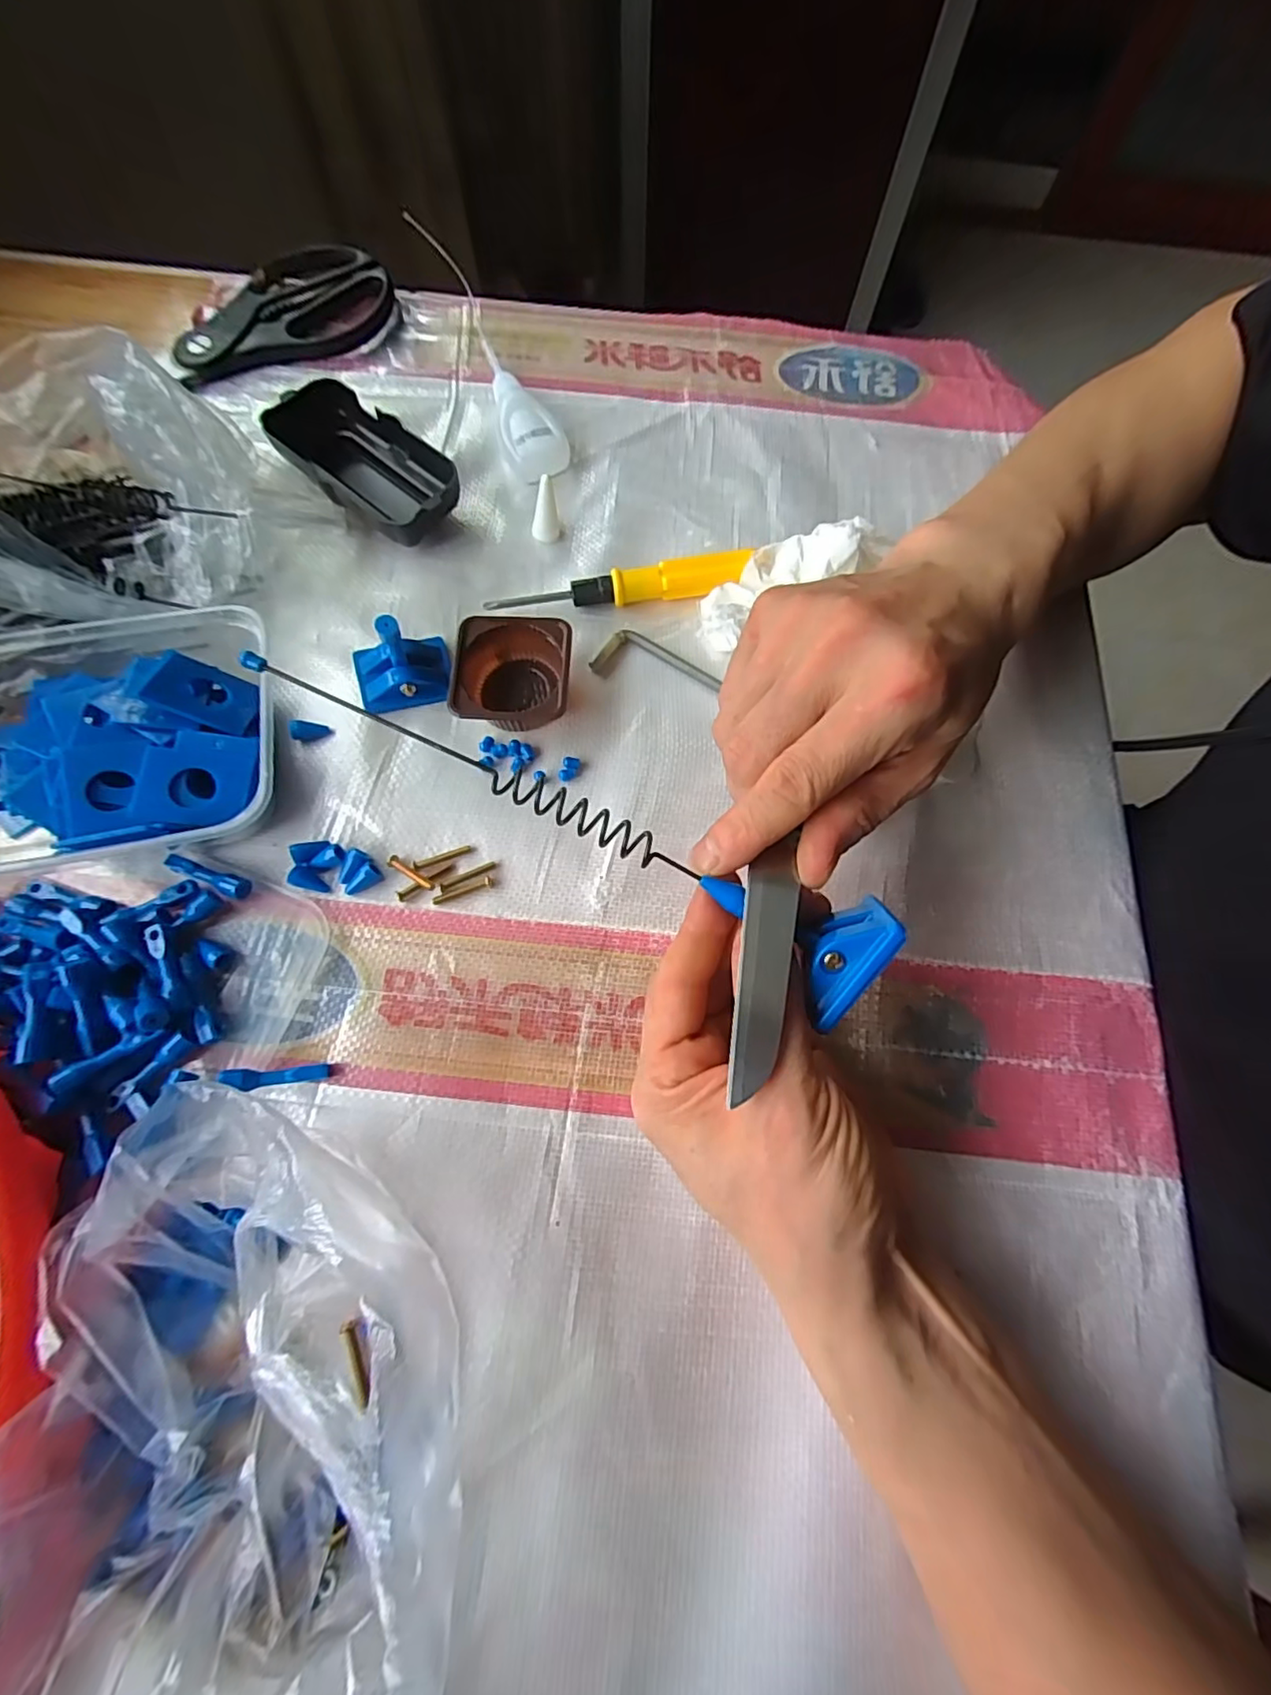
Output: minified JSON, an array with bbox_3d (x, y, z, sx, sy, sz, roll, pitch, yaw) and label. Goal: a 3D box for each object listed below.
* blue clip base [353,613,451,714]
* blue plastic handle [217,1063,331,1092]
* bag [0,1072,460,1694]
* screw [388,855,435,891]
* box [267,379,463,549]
[{"bbox_3d":[-0.114,-0.090,0.292,0.043,0.025,0.037,-16,73,-7],"label":"blue clip base"},{"bbox_3d":[-0.141,0.090,0.240,0.038,0.007,0.008,5,70,-25],"label":"blue plastic handle"},{"bbox_3d":[-0.116,0.188,0.178,0.134,0.070,0.219,3,72,-1],"label":"bag"},{"bbox_3d":[-0.099,0.012,0.272,0.026,0.005,0.005,32,74,9],"label":"screw"},{"bbox_3d":[-0.144,-0.205,0.327,0.102,0.027,0.051,40,75,11],"label":"box"}]

